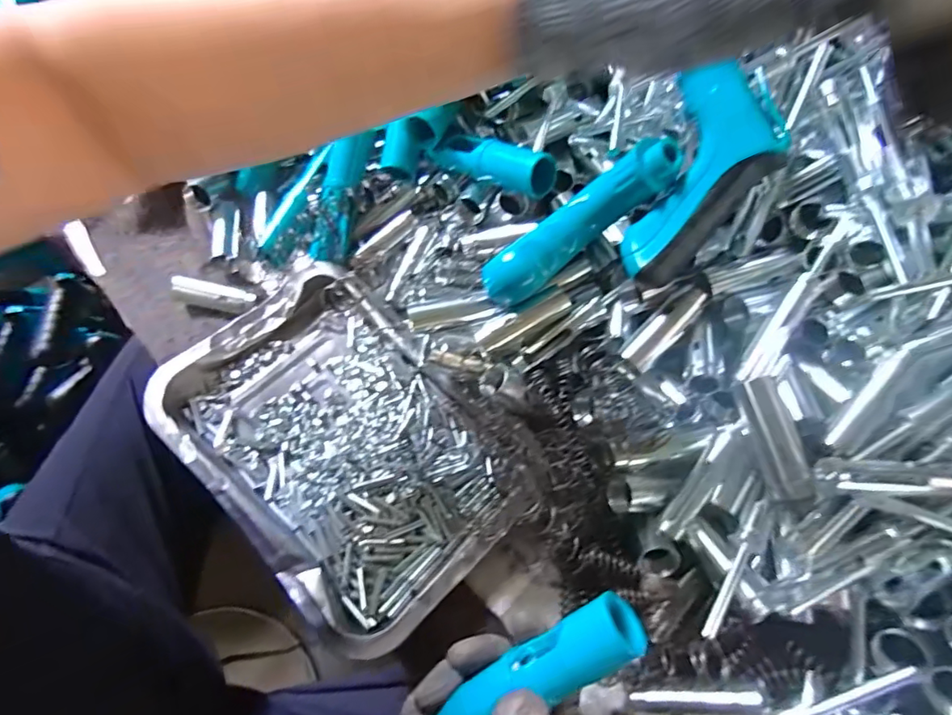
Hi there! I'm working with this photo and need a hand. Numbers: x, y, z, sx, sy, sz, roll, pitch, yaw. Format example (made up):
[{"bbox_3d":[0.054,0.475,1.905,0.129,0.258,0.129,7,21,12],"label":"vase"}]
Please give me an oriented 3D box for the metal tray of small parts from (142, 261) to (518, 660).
[{"bbox_3d":[-0.098,0.058,0.374,0.254,0.038,0.171,41,70,18],"label":"metal tray of small parts"}]

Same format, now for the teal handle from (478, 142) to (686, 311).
[{"bbox_3d":[0.067,-0.086,0.347,0.144,0.038,0.035,-36,65,21],"label":"teal handle"}]

